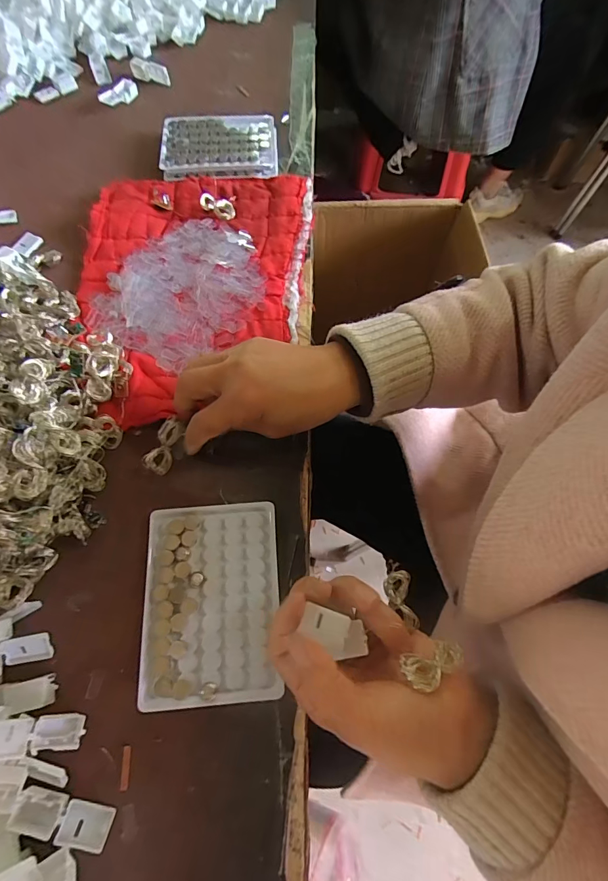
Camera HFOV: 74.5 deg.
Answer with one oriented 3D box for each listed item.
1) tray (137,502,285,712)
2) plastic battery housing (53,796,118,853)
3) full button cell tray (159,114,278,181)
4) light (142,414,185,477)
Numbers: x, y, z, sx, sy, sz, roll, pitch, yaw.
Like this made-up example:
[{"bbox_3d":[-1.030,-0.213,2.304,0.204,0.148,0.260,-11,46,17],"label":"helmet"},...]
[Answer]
[{"bbox_3d":[-0.066,0.110,0.283,0.093,0.009,0.128,-4,67,-3],"label":"tray"},{"bbox_3d":[-0.128,0.226,0.234,0.028,0.004,0.021,20,53,-4],"label":"plastic battery housing"},{"bbox_3d":[-0.099,-0.348,0.469,0.131,0.011,0.099,-4,67,-3],"label":"full button cell tray"},{"bbox_3d":[-0.111,0.003,0.320,0.018,0.016,0.045,26,95,12],"label":"light"}]

